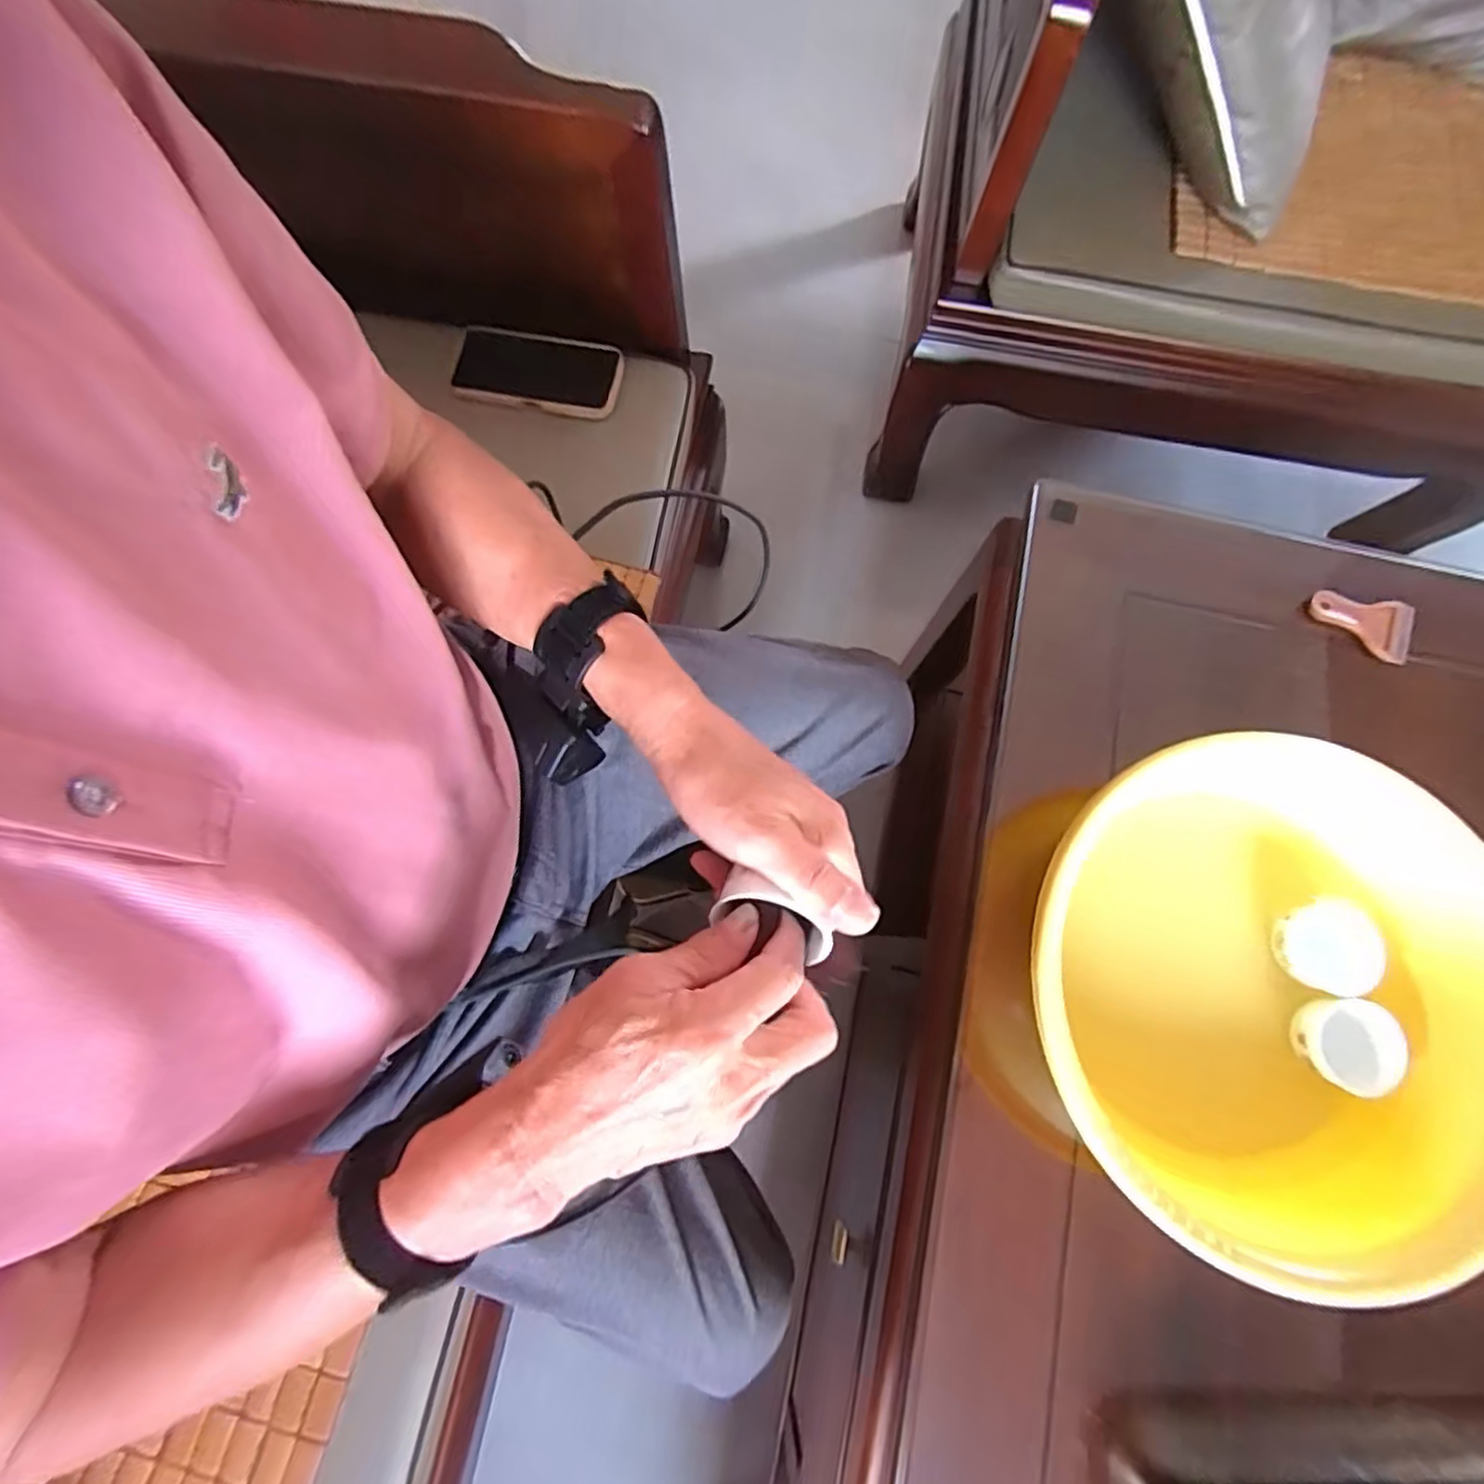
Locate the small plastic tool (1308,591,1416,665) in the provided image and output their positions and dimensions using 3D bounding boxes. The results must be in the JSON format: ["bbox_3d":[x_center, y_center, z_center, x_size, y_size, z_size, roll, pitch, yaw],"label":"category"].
[{"bbox_3d":[0.485,-0.092,0.547,0.077,0.011,0.048,14,75,2],"label":"small plastic tool"}]

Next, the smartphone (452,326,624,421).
[{"bbox_3d":[-0.204,-0.366,0.699,0.165,0.018,0.080,11,75,2],"label":"smartphone"}]

